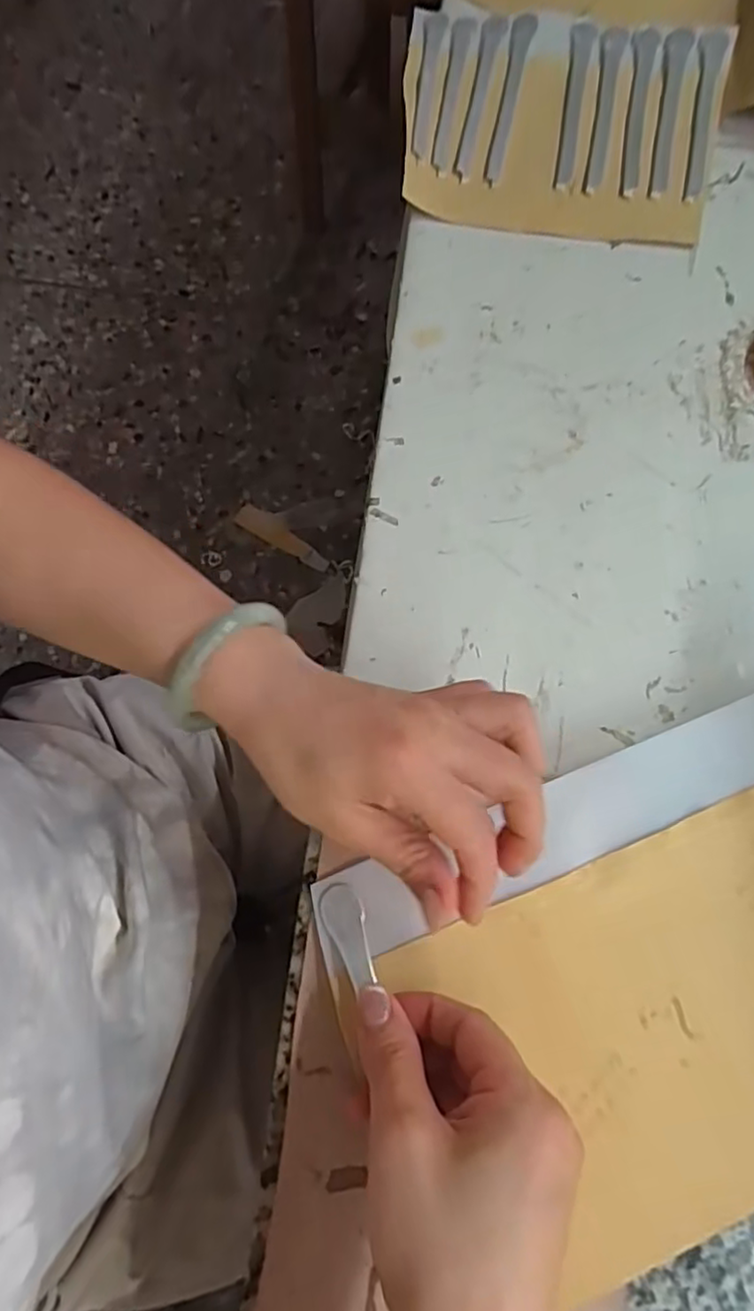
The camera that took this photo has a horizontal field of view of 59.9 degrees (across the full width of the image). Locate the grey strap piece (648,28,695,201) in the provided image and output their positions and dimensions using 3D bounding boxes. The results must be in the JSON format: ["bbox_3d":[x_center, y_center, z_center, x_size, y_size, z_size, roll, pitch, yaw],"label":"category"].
[{"bbox_3d":[0.204,-0.381,0.458,0.017,0.007,0.146,13,75,4],"label":"grey strap piece"}]

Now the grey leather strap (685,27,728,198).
[{"bbox_3d":[0.229,-0.379,0.457,0.019,0.010,0.140,11,75,3],"label":"grey leather strap"}]

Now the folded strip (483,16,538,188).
[{"bbox_3d":[0.093,-0.394,0.460,0.016,0.011,0.141,13,75,4],"label":"folded strip"}]

